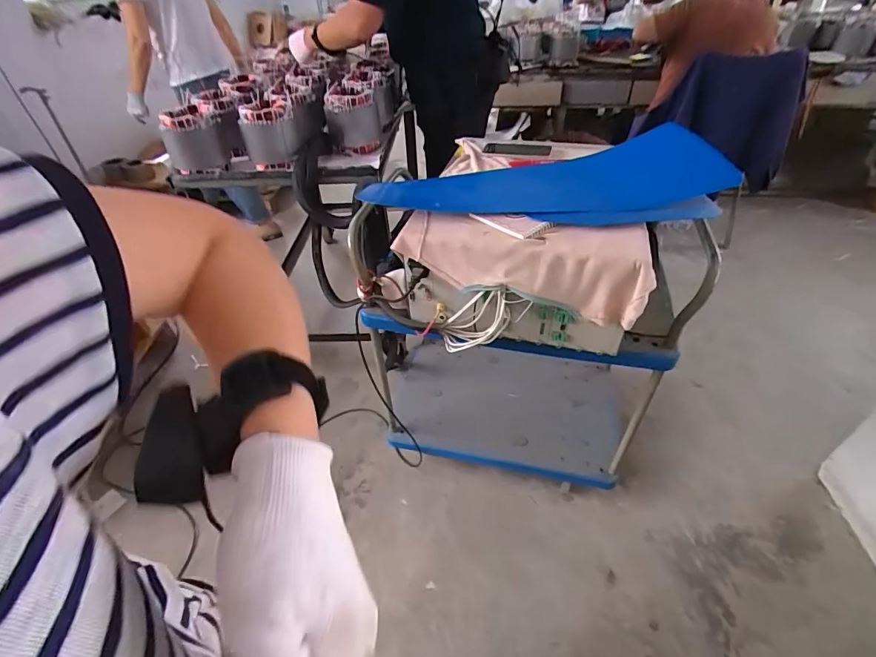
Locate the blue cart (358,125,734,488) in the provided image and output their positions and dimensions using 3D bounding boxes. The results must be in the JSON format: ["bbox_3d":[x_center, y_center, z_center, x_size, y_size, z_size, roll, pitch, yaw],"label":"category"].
[{"bbox_3d":[0.187,-0.005,1.155,0.745,0.852,0.541,5,42,10],"label":"blue cart"}]

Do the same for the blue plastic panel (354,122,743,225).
[{"bbox_3d":[0.197,-0.304,0.842,0.669,0.089,0.241,-1,42,3],"label":"blue plastic panel"}]

